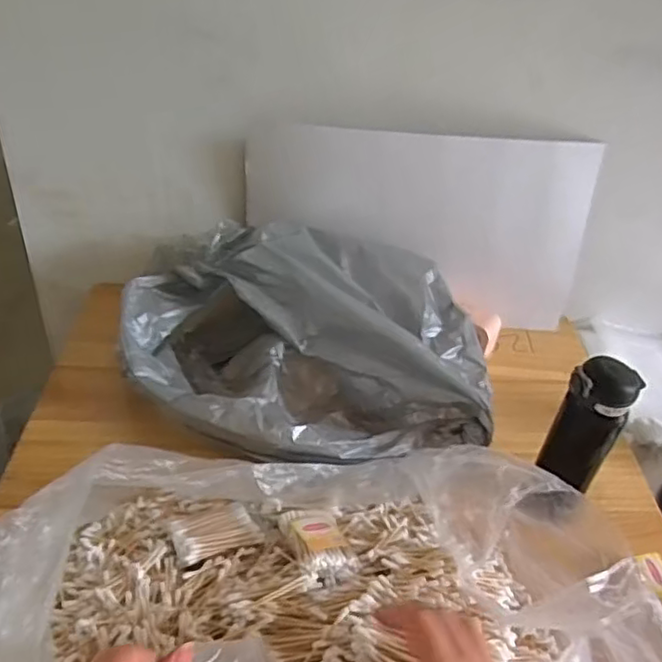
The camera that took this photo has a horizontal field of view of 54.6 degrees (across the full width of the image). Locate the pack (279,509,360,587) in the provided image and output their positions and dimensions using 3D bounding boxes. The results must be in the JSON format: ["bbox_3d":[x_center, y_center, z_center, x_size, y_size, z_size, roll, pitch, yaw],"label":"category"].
[{"bbox_3d":[-0.011,0.195,0.581,0.056,0.026,0.089,5,22,-20],"label":"pack"}]

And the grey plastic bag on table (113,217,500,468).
[{"bbox_3d":[-0.032,0.007,0.813,0.446,0.171,0.317,2,38,-4],"label":"grey plastic bag on table"}]

